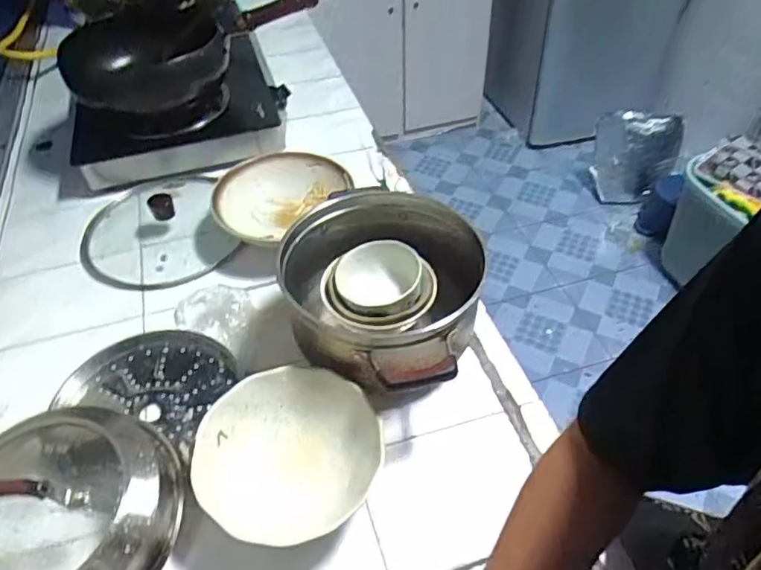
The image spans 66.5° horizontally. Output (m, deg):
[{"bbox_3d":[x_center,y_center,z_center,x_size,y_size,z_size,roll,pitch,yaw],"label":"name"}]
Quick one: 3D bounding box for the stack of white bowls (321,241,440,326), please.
[{"bbox_3d":[-0.003,0.005,0.730,0.137,0.049,0.116,-12,47,-8],"label":"stack of white bowls"}]

